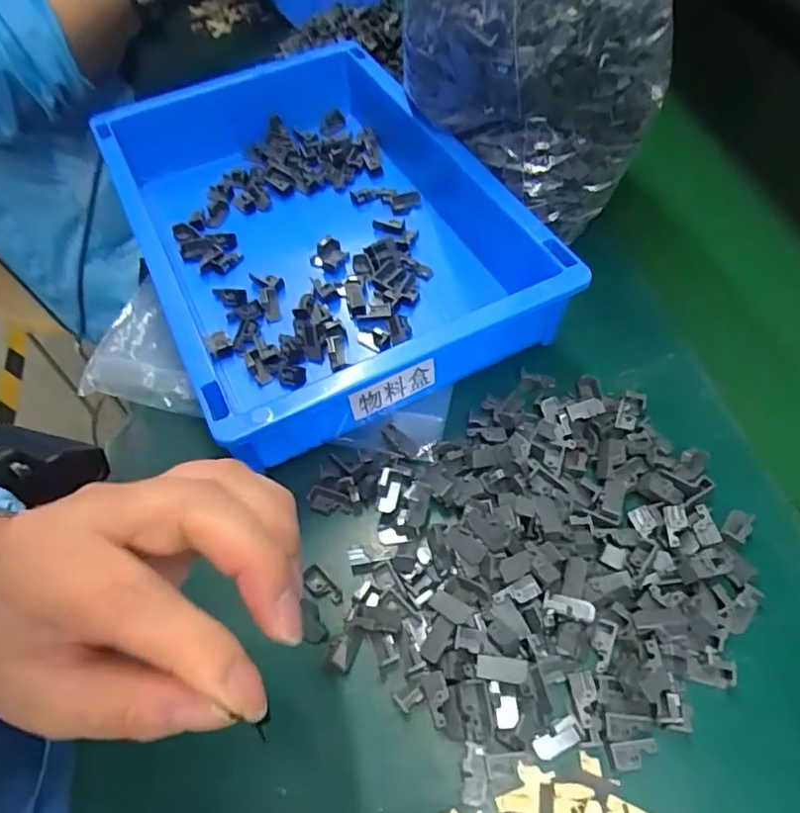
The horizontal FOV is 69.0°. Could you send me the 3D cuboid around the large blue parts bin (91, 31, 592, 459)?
[{"bbox_3d":[-0.061,-0.124,0.386,0.205,0.070,0.316,-24,59,-14],"label":"large blue parts bin"}]

